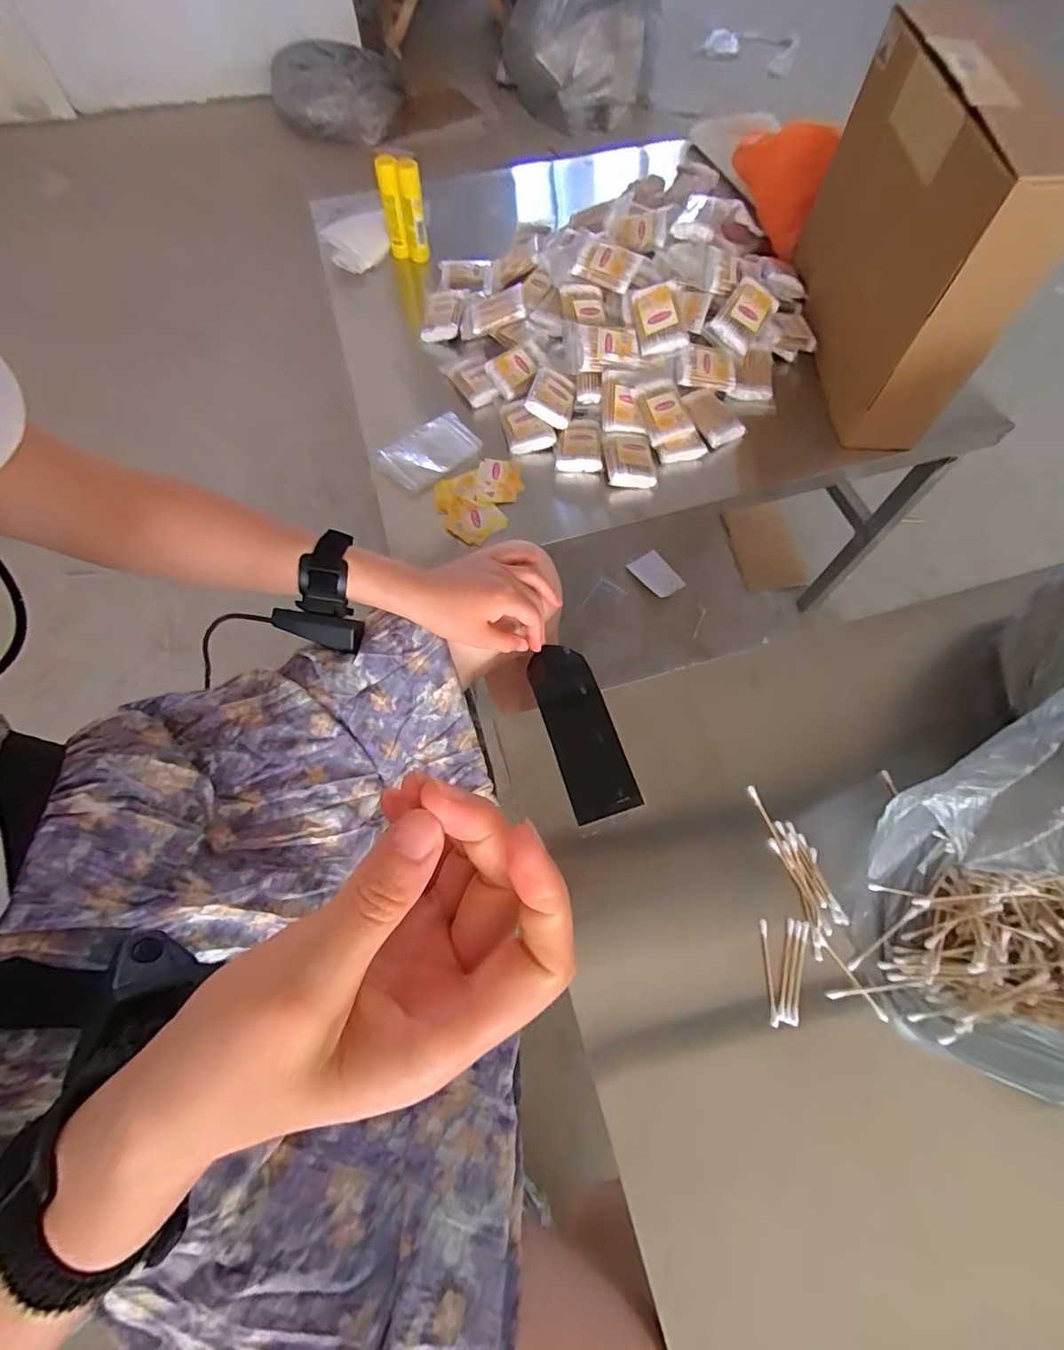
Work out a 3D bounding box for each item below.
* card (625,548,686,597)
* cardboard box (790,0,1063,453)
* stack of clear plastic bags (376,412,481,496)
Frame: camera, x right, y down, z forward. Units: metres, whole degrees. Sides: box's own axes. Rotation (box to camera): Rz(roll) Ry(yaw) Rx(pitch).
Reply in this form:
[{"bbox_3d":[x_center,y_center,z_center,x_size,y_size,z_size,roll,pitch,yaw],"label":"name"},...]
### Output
[{"bbox_3d":[0.262,-0.210,1.093,0.065,0.006,0.105,-41,82,-2],"label":"card"},{"bbox_3d":[0.407,-0.491,0.579,0.074,0.246,0.378,-1,67,0],"label":"cardboard box"},{"bbox_3d":[-0.122,-0.275,0.632,0.115,0.009,0.085,-41,72,-15],"label":"stack of clear plastic bags"}]

